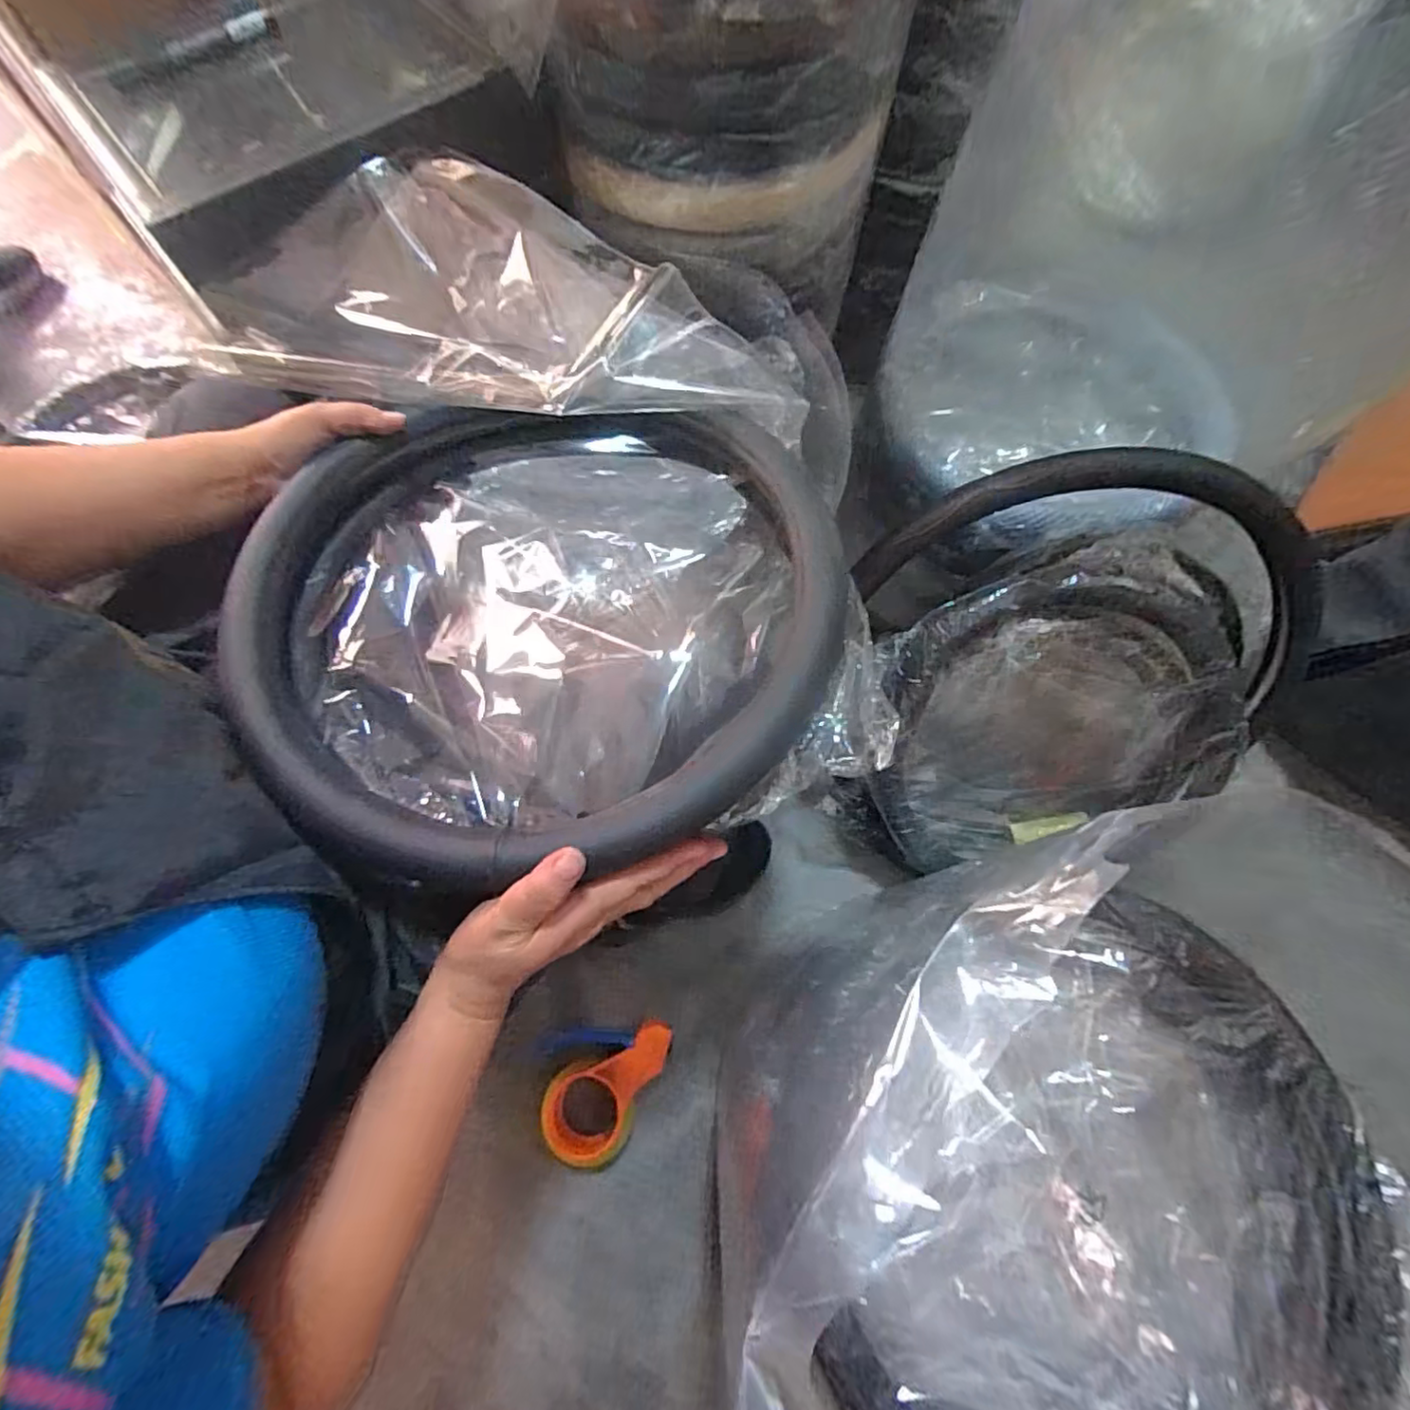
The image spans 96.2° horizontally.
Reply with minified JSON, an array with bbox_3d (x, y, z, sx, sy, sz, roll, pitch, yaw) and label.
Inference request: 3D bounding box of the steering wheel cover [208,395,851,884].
[{"bbox_3d":[-0.101,-0.074,0.417,0.360,0.075,0.375,39,74,13],"label":"steering wheel cover"}]

